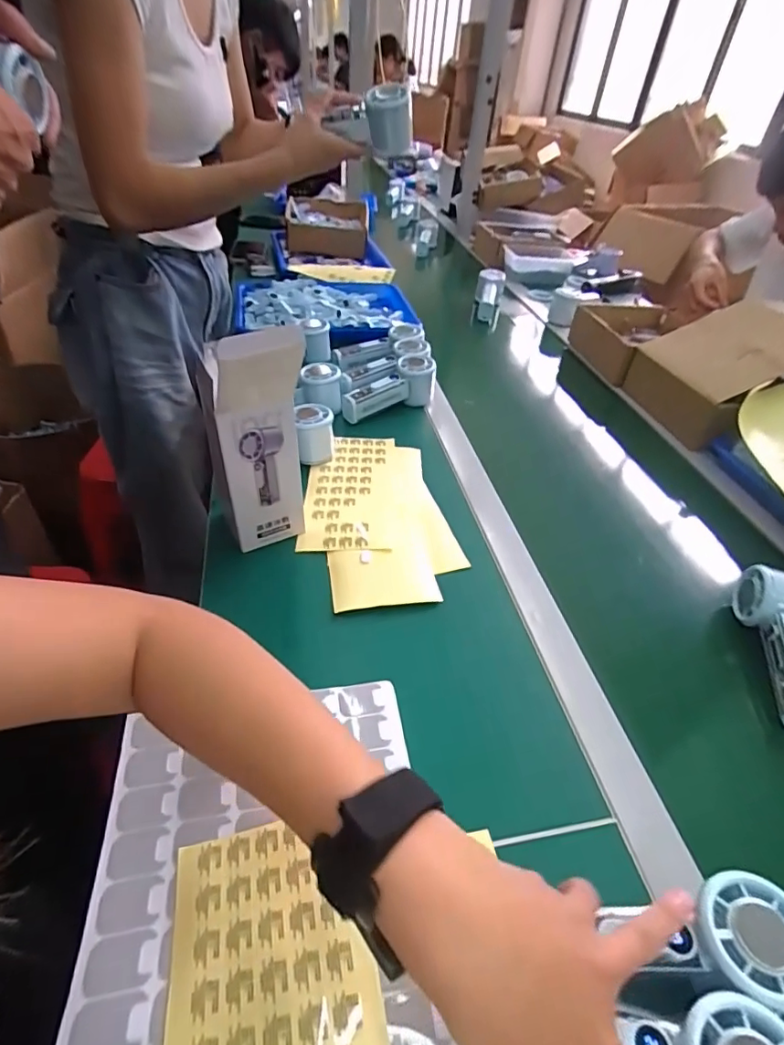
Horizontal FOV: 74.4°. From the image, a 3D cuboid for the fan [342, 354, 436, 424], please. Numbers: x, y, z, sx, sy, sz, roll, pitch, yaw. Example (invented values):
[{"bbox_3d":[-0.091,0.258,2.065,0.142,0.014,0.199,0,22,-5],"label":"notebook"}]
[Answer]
[{"bbox_3d":[0.001,-0.199,0.764,0.157,0.054,0.057,-30,52,-34],"label":"fan"}]

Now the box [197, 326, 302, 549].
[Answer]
[{"bbox_3d":[-0.126,-0.069,0.490,0.074,0.227,0.060,-9,43,-17],"label":"box"}]

